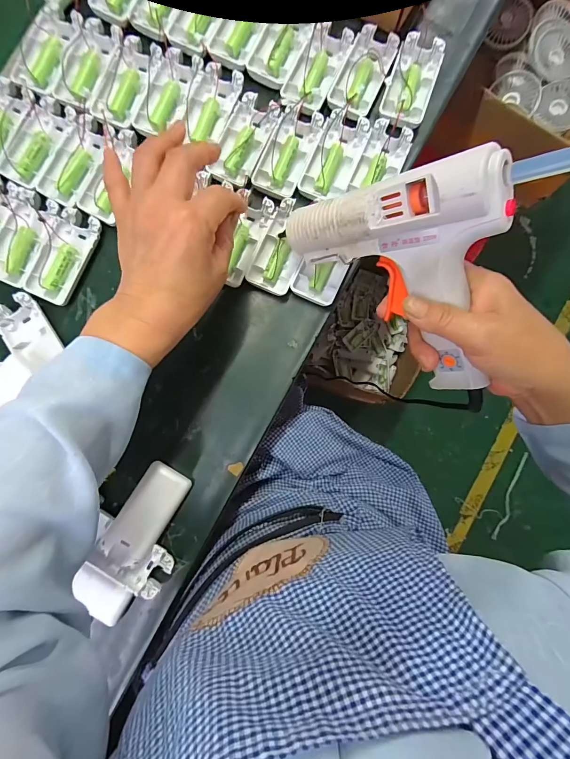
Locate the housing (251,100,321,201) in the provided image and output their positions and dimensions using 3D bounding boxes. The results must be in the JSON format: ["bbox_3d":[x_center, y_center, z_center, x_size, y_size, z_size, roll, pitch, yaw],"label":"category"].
[{"bbox_3d":[0.003,-0.235,0.361,0.046,0.014,0.097,22,87,2],"label":"housing"}]

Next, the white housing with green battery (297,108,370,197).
[{"bbox_3d":[0.051,-0.229,0.360,0.047,0.015,0.091,21,87,2],"label":"white housing with green battery"}]

